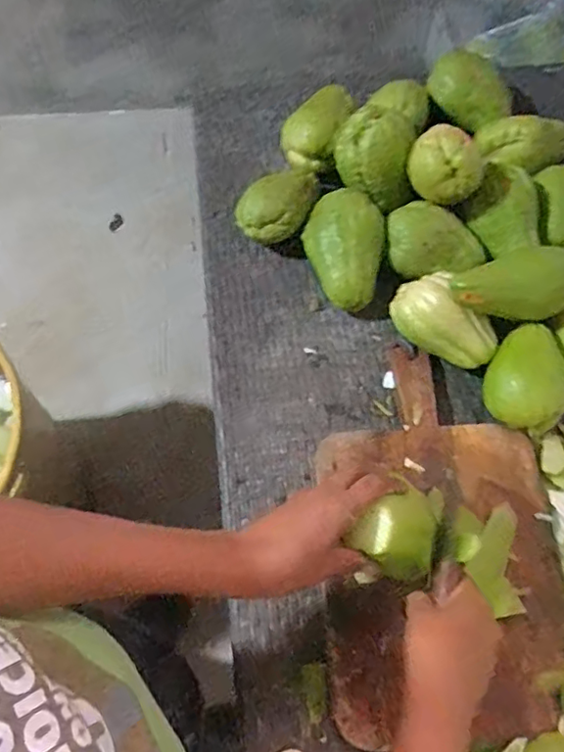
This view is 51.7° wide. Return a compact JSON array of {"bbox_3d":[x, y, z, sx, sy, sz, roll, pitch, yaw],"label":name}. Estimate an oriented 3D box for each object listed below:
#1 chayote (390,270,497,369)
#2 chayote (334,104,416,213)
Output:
[{"bbox_3d":[0.179,-0.061,0.645,0.060,0.069,0.122,-40,73,-17],"label":"chayote"},{"bbox_3d":[0.110,-0.260,0.690,0.087,0.070,0.094,-3,67,-3],"label":"chayote"}]

